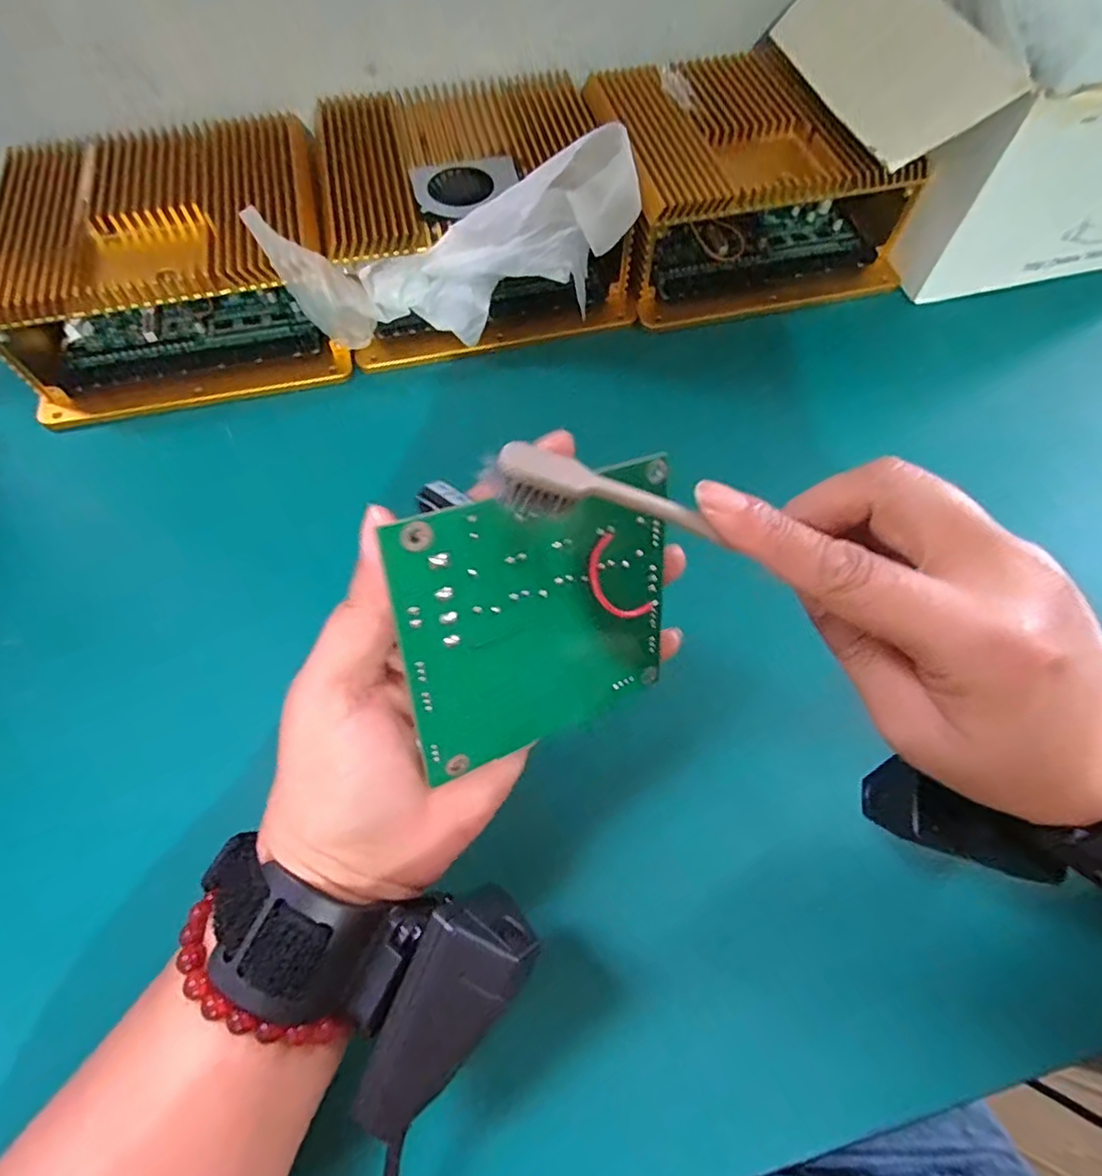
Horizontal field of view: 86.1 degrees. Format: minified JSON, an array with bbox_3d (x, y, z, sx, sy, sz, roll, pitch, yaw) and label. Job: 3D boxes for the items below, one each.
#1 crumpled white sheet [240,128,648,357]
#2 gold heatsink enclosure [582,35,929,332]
[{"bbox_3d":[-0.051,-0.188,0.319,0.195,0.103,0.055,-8,63,19],"label":"crumpled white sheet"},{"bbox_3d":[0.132,-0.283,0.409,0.187,0.070,0.182,-12,65,-6],"label":"gold heatsink enclosure"}]

